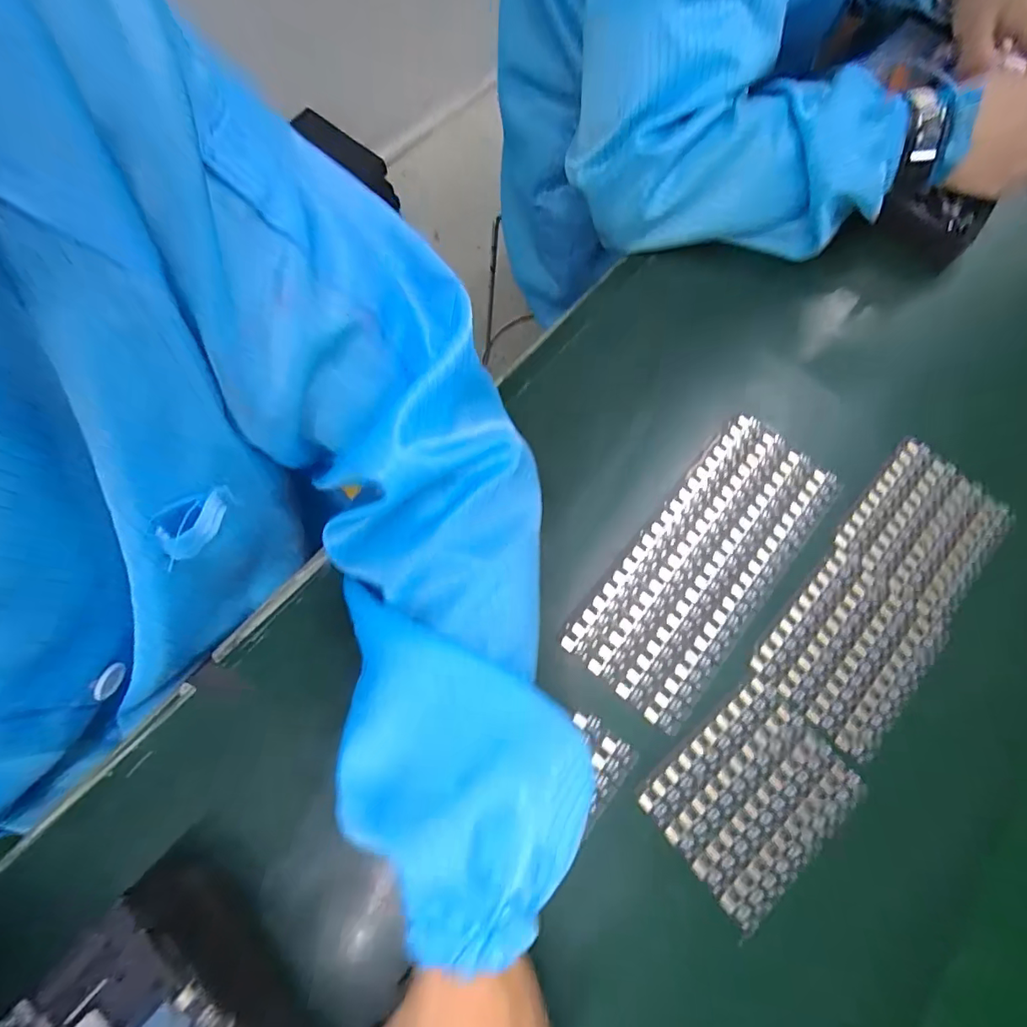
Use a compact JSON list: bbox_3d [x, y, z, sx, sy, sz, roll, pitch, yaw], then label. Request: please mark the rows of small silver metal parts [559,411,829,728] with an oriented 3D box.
[{"bbox_3d":[0.122,0.029,0.314,0.082,0.004,0.198,40,75,10],"label":"rows of small silver metal parts"}]

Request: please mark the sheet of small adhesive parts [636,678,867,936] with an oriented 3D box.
[{"bbox_3d":[0.131,0.153,0.274,0.101,0.004,0.081,-37,78,-13],"label":"sheet of small adhesive parts"}]

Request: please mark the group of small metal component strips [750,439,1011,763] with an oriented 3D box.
[{"bbox_3d":[0.234,0.046,0.314,0.081,0.009,0.200,42,76,10],"label":"group of small metal component strips"}]

